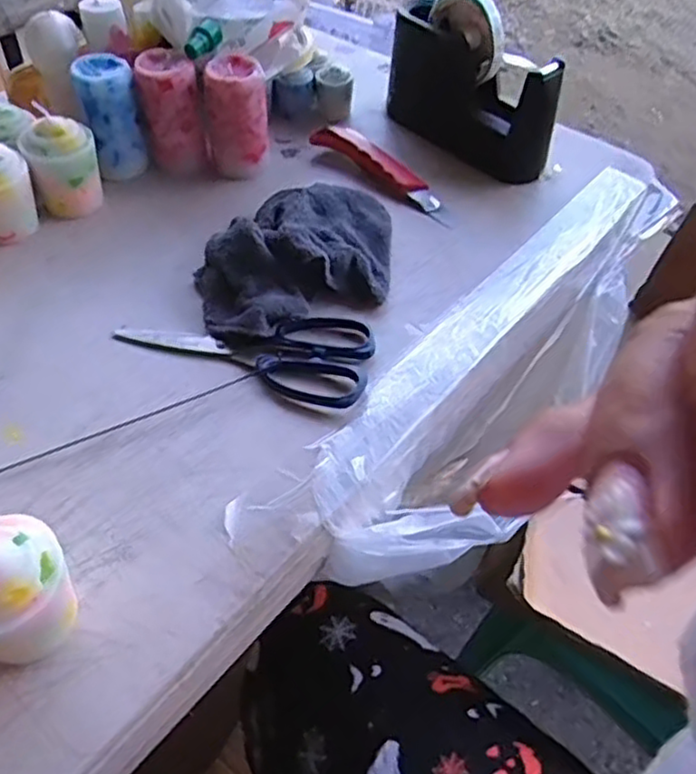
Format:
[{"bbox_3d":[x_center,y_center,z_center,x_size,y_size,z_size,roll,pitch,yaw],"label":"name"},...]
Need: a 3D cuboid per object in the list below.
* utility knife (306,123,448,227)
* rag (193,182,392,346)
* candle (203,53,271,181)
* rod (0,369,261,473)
[{"bbox_3d":[0.035,-0.200,0.641,0.035,0.014,0.159,-35,60,-29],"label":"utility knife"},{"bbox_3d":[-0.034,-0.109,0.538,0.182,0.047,0.130,-21,54,-20],"label":"rag"},{"bbox_3d":[-0.098,-0.242,0.625,0.051,0.090,0.046,-27,57,-24],"label":"candle"},{"bbox_3d":[-0.167,0.032,0.439,0.239,0.008,0.006,-21,54,-20],"label":"rod"}]

